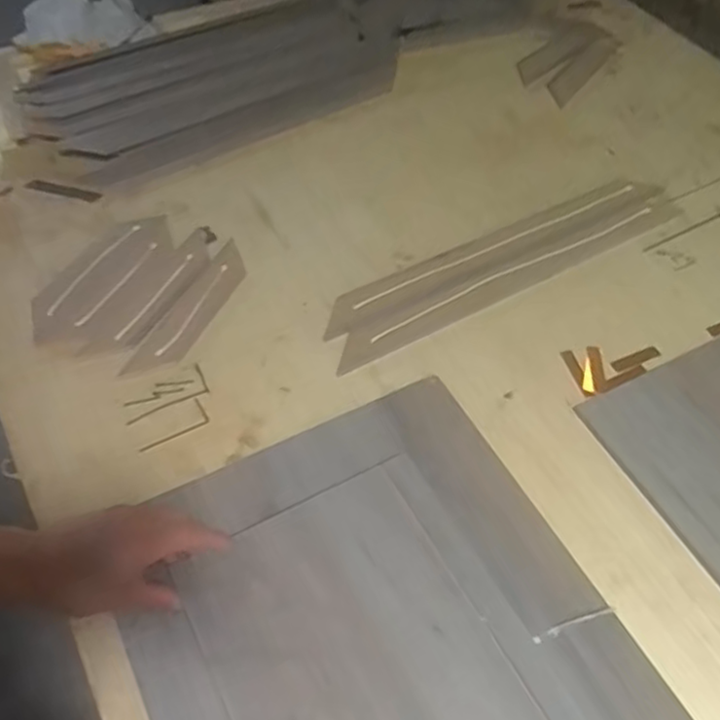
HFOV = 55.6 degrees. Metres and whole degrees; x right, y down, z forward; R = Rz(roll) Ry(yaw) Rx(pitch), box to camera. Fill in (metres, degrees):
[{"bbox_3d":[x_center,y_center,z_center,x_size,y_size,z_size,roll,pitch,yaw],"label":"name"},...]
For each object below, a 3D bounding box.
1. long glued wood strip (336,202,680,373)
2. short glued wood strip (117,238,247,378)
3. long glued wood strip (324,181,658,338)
[{"bbox_3d":[0.189,-0.103,0.811,0.496,0.008,0.042,-25,60,-22],"label":"long glued wood strip"},{"bbox_3d":[-0.180,-0.053,0.740,0.046,0.007,0.194,28,60,8],"label":"short glued wood strip"},{"bbox_3d":[0.179,-0.142,0.834,0.503,0.011,0.049,-25,60,-22],"label":"long glued wood strip"}]

